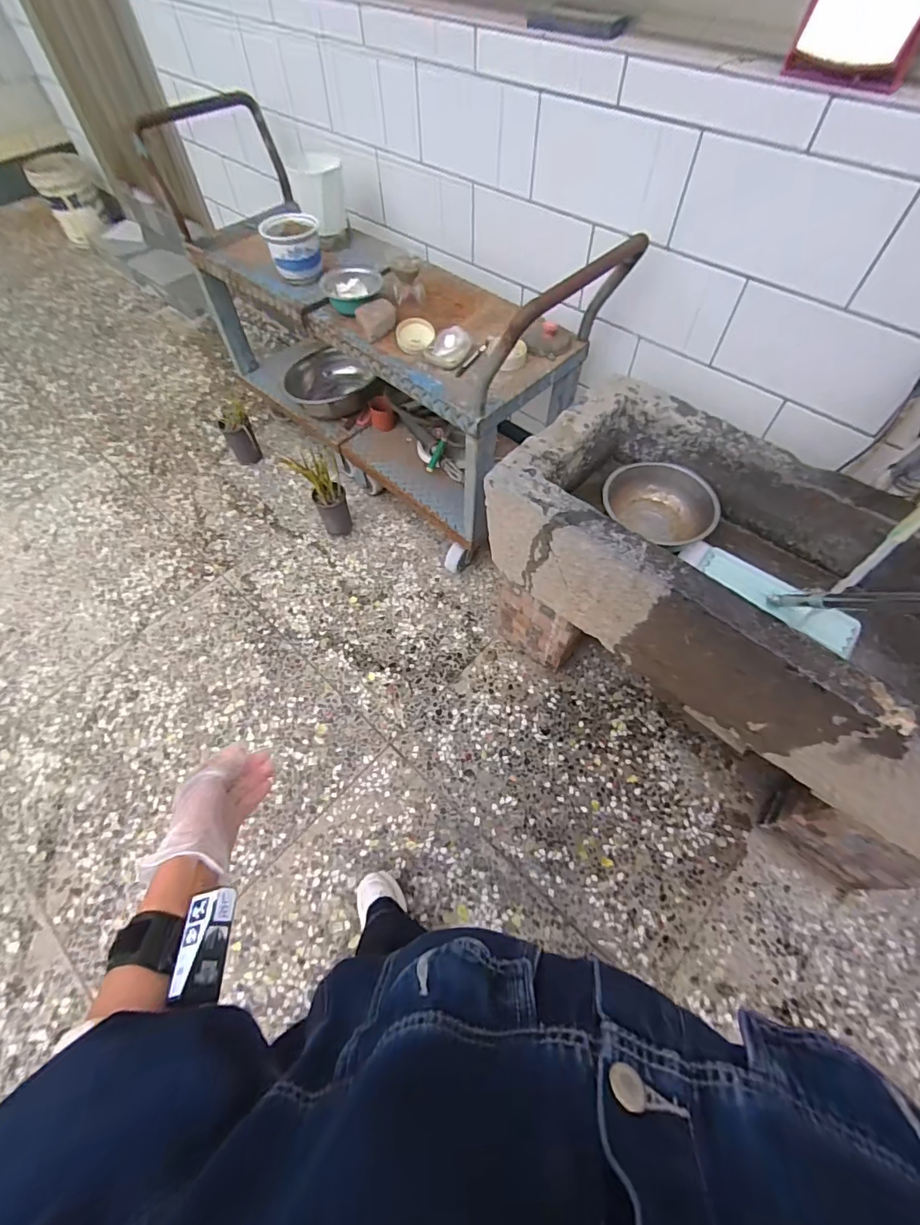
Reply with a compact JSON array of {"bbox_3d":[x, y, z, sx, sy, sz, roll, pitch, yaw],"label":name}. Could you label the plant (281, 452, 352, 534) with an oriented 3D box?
[{"bbox_3d":[-0.493,-0.421,1.760,0.165,0.351,0.127,-17,60,-10],"label":"plant"}]

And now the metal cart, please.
[{"bbox_3d":[-0.300,-0.895,1.638,1.520,0.976,0.478,40,67,21],"label":"metal cart"}]

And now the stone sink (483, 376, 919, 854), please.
[{"bbox_3d":[0.657,-0.043,1.055,1.162,0.412,0.494,37,66,20],"label":"stone sink"}]

